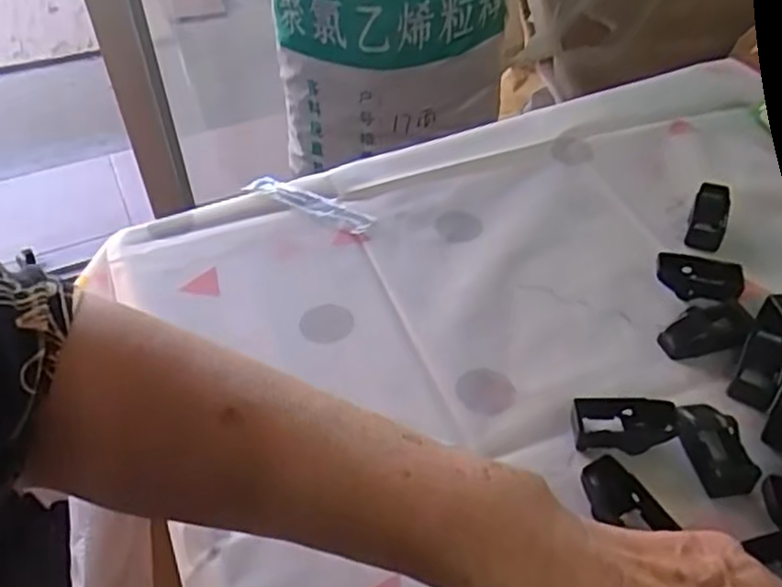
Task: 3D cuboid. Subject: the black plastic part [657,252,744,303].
[{"bbox_3d":[0.189,-0.011,0.436,0.050,0.014,0.030,10,44,13],"label":"black plastic part"}]

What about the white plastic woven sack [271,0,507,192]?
[{"bbox_3d":[-0.005,-0.412,1.028,0.333,0.420,0.191,-8,43,-6],"label":"white plastic woven sack"}]

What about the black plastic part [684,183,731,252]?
[{"bbox_3d":[0.212,-0.053,0.475,0.022,0.015,0.052,14,62,18],"label":"black plastic part"}]

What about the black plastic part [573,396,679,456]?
[{"bbox_3d":[0.119,0.067,0.361,0.050,0.014,0.024,0,43,3],"label":"black plastic part"}]

